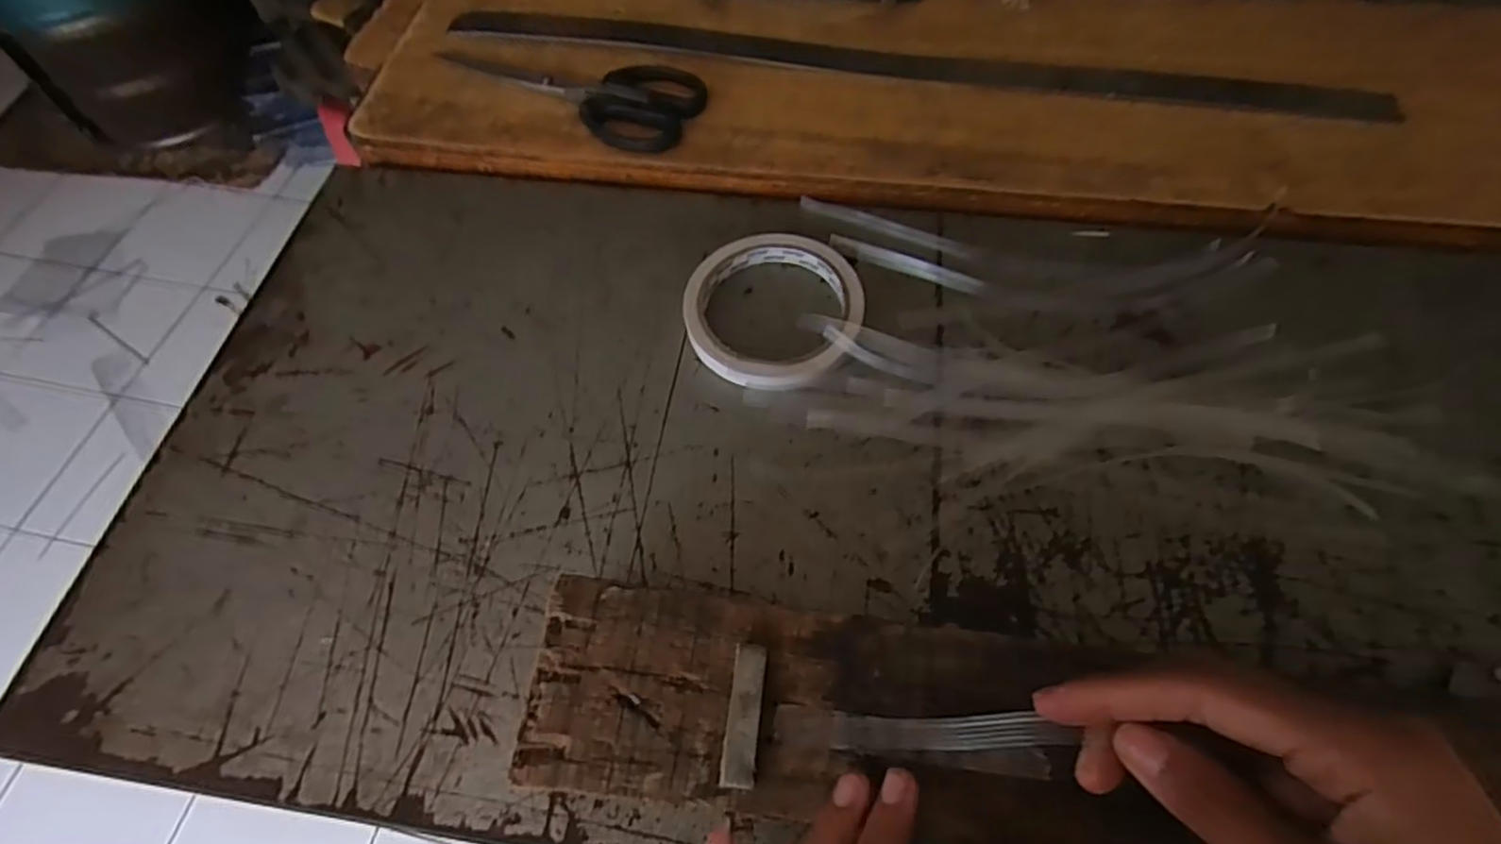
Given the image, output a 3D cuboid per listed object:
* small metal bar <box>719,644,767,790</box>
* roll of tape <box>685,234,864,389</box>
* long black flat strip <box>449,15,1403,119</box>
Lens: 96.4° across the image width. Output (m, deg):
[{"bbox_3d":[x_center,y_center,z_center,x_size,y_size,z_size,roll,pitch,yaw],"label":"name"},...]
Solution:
[{"bbox_3d":[-0.002,0.097,0.223,0.011,0.004,0.043,6,64,6],"label":"small metal bar"},{"bbox_3d":[0.012,-0.061,0.362,0.094,0.014,0.097,-1,63,3],"label":"roll of tape"},{"bbox_3d":[0.093,-0.244,0.455,0.612,0.008,0.041,10,52,8],"label":"long black flat strip"}]

